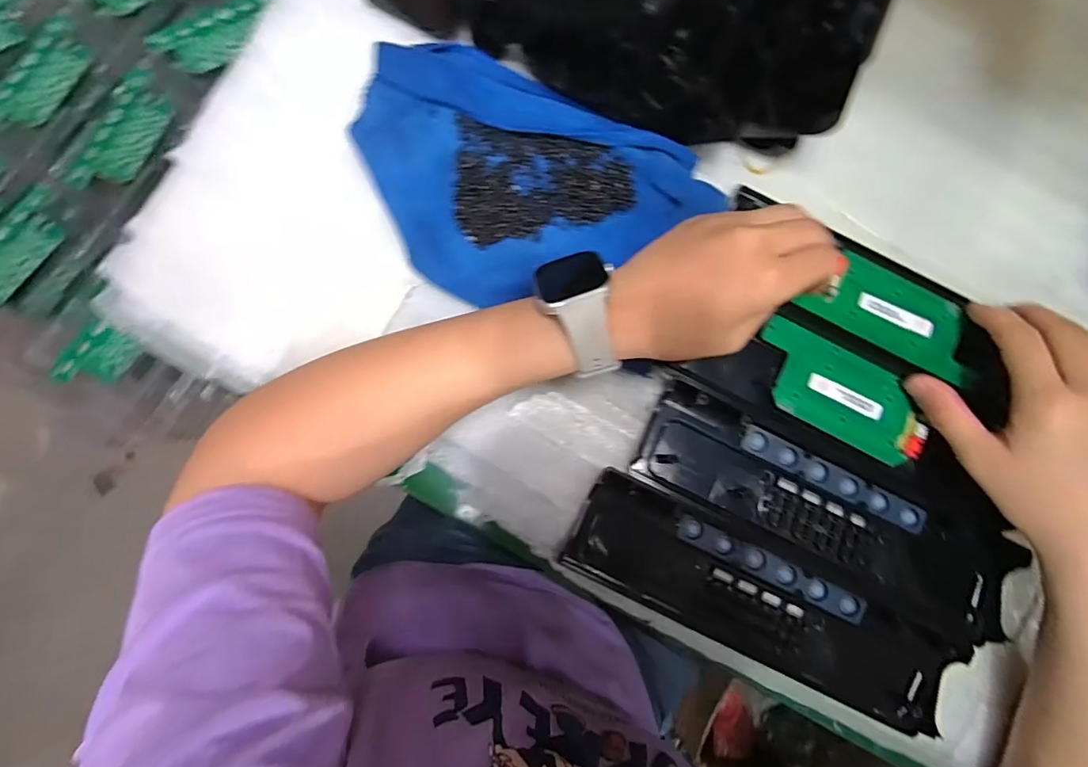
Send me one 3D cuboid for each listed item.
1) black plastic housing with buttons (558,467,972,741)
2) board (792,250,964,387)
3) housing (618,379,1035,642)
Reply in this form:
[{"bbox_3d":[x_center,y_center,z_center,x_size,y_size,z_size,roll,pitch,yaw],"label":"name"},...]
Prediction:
[{"bbox_3d":[0.131,0.134,0.312,0.238,0.021,0.063,26,84,0],"label":"black plastic housing with buttons"},{"bbox_3d":[0.228,-0.045,0.330,0.108,0.011,0.057,32,84,0],"label":"board"},{"bbox_3d":[0.178,0.076,0.318,0.241,0.015,0.076,27,84,0],"label":"housing"}]

